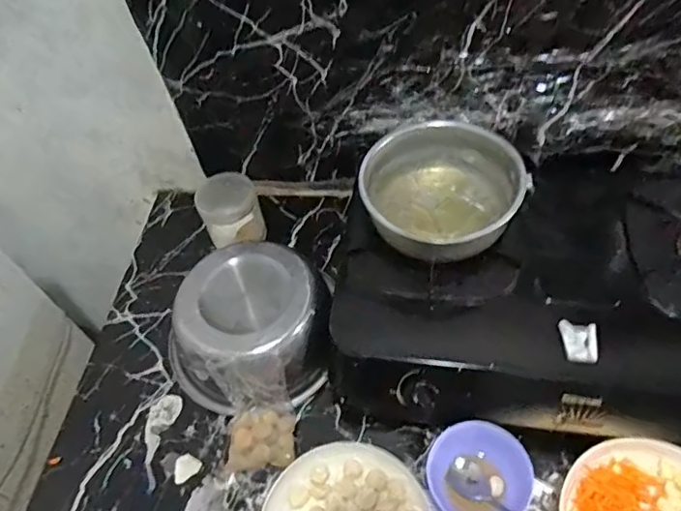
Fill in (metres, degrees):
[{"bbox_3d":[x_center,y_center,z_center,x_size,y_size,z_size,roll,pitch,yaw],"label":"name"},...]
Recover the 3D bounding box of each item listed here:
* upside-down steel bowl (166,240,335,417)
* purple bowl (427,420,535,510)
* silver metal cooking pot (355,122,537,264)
[{"bbox_3d":[-0.118,0.098,0.731,0.190,0.118,0.202,-3,53,4],"label":"upside-down steel bowl"},{"bbox_3d":[0.158,0.252,0.621,0.106,0.051,0.107,-3,53,4],"label":"purple bowl"},{"bbox_3d":[0.125,-0.069,0.675,0.188,0.079,0.162,0,53,6],"label":"silver metal cooking pot"}]

